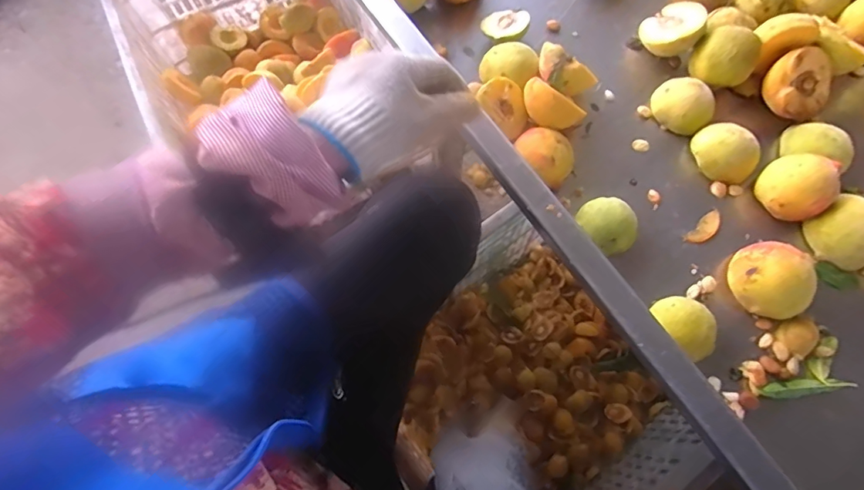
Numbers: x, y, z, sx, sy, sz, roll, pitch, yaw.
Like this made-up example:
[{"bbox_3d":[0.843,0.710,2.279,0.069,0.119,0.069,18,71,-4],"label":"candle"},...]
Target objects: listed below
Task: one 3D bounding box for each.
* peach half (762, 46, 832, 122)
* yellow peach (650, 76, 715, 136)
[{"bbox_3d":[0.352,-0.156,0.474,0.058,0.035,0.066,25,91,-19],"label":"peach half"},{"bbox_3d":[0.247,-0.138,0.478,0.056,0.029,0.047,37,74,13],"label":"yellow peach"}]

